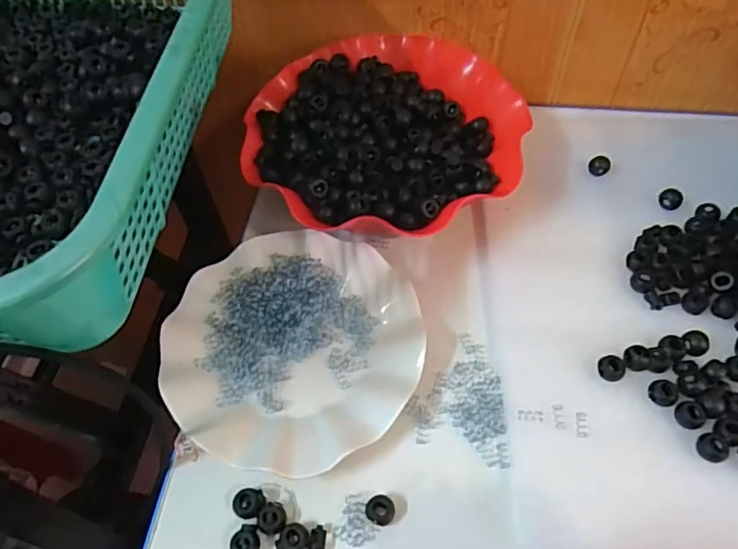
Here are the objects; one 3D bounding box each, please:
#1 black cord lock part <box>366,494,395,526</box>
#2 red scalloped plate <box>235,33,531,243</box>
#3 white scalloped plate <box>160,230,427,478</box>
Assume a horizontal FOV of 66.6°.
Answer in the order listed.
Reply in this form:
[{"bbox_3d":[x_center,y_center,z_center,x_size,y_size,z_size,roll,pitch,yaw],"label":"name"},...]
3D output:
[{"bbox_3d":[0.007,0.146,0.347,0.018,0.010,0.017,-1,61,2],"label":"black cord lock part"},{"bbox_3d":[0.013,-0.120,0.470,0.222,0.040,0.202,-1,61,2],"label":"red scalloped plate"},{"bbox_3d":[-0.053,0.046,0.400,0.176,0.018,0.175,-1,56,2],"label":"white scalloped plate"}]

